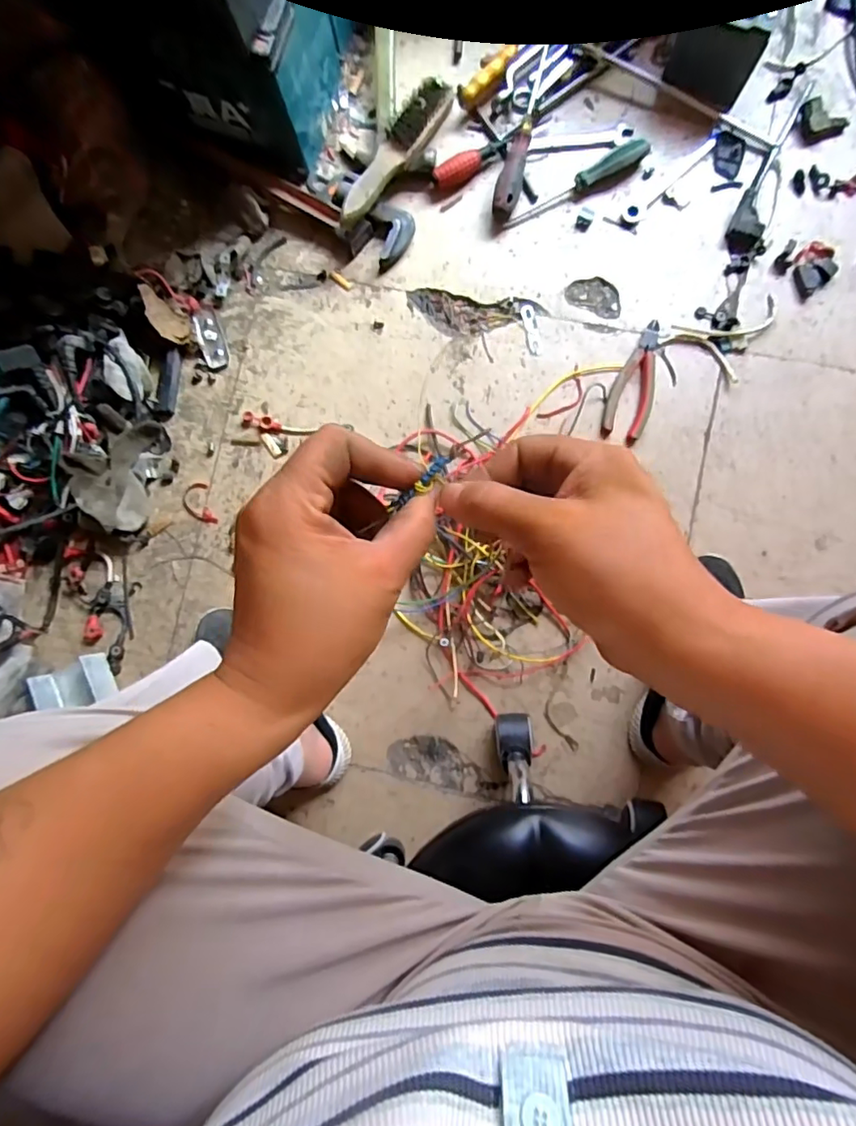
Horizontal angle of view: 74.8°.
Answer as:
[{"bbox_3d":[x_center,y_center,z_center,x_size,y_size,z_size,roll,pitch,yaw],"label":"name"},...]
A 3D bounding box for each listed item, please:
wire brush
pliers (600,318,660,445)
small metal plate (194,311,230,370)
[{"bbox_3d":[-0.034,-0.514,0.691,0.034,0.044,0.238,29,76,6],"label":"wire brush"},{"bbox_3d":[0.257,-0.224,0.687,0.051,0.010,0.152,20,88,6],"label":"pliers"},{"bbox_3d":[-0.282,-0.292,0.731,0.031,0.006,0.078,-18,86,-13],"label":"small metal plate"}]

